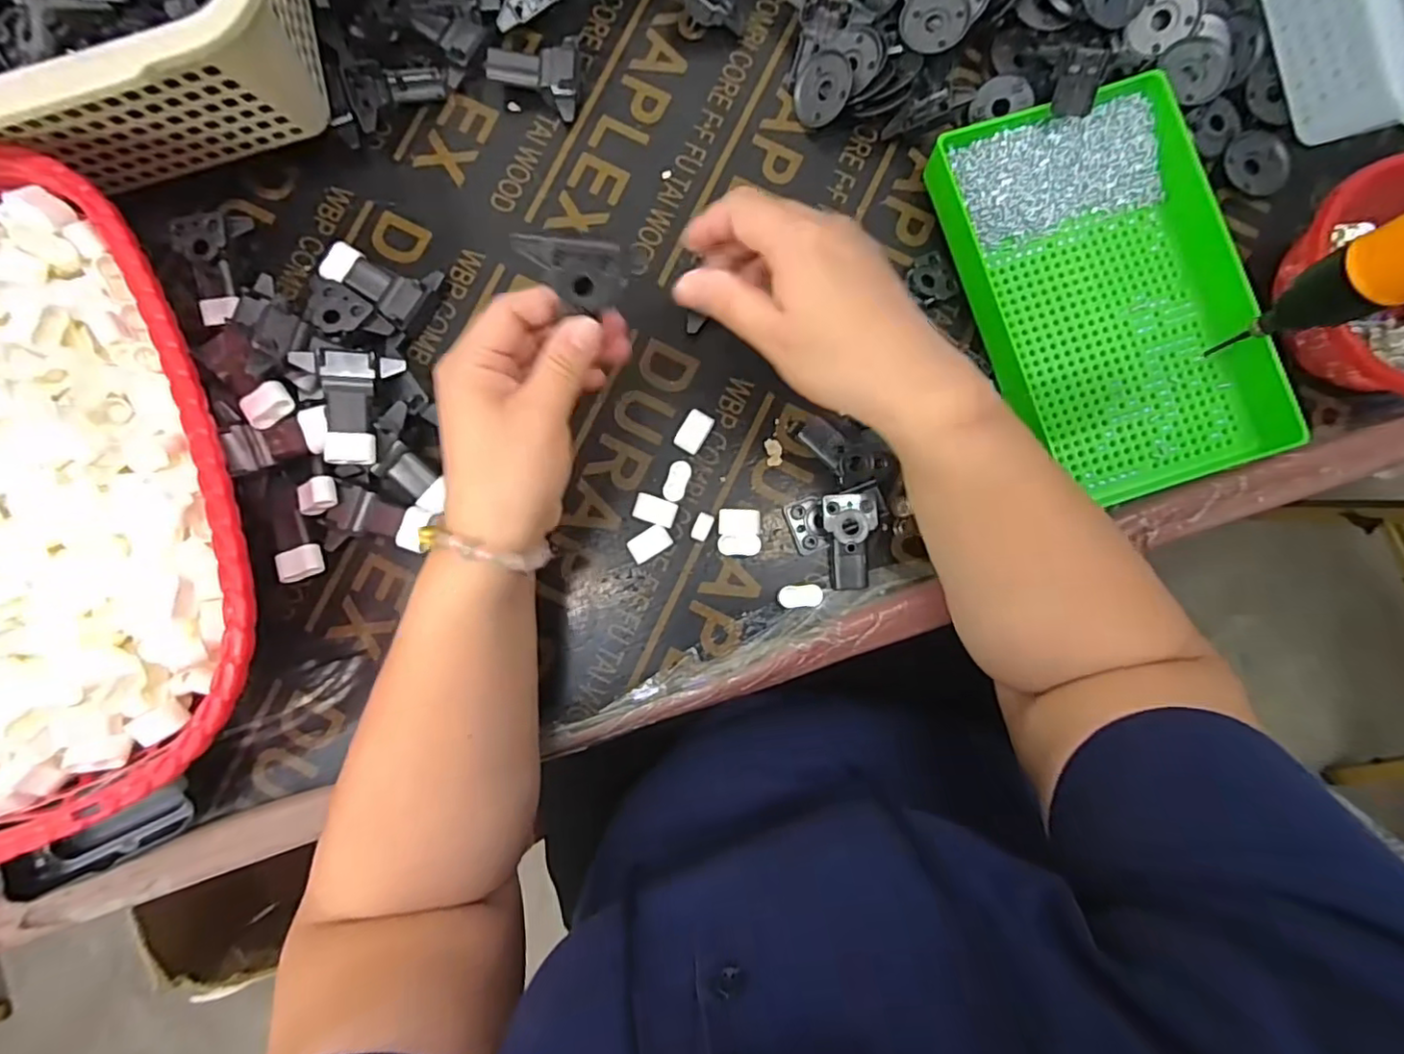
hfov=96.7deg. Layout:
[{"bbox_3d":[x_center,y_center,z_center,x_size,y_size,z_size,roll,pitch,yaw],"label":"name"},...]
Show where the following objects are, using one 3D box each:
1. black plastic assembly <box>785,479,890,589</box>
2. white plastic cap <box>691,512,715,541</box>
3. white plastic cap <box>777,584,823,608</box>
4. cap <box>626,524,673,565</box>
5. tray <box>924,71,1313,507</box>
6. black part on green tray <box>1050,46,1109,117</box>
[{"bbox_3d":[0.089,0.008,0.389,0.058,0.020,0.061,-15,85,-1],"label":"black plastic assembly"},{"bbox_3d":[0.000,0.000,0.394,0.011,0.010,0.018,22,85,2],"label":"white plastic cap"},{"bbox_3d":[0.061,0.043,0.389,0.026,0.016,0.014,-4,85,0],"label":"white plastic cap"},{"bbox_3d":[-0.033,0.011,0.394,0.026,0.009,0.017,-34,86,-3],"label":"cap"},{"bbox_3d":[0.250,-0.143,0.386,0.148,0.029,0.246,-17,85,-1],"label":"tray"},{"bbox_3d":[0.235,-0.279,0.388,0.025,0.011,0.065,15,69,19],"label":"black part on green tray"}]

